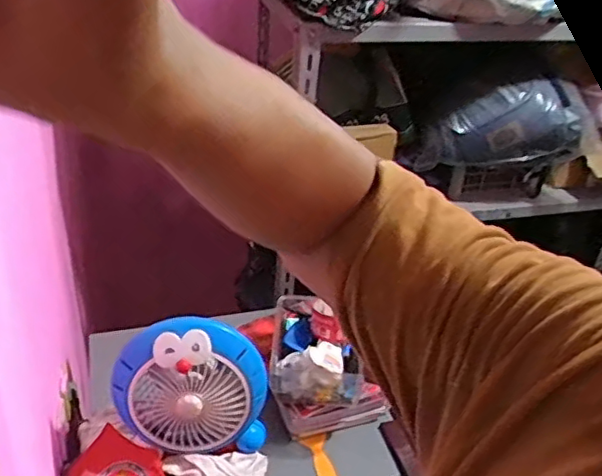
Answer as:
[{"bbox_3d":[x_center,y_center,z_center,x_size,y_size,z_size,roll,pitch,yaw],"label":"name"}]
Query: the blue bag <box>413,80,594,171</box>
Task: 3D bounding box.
[{"bbox_3d":[0.545,-0.295,1.591,0.448,0.198,0.175,-8,37,-17],"label":"blue bag"}]

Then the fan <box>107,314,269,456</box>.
[{"bbox_3d":[-0.177,0.240,0.979,0.238,0.238,0.082,-1,22,-6],"label":"fan"}]

